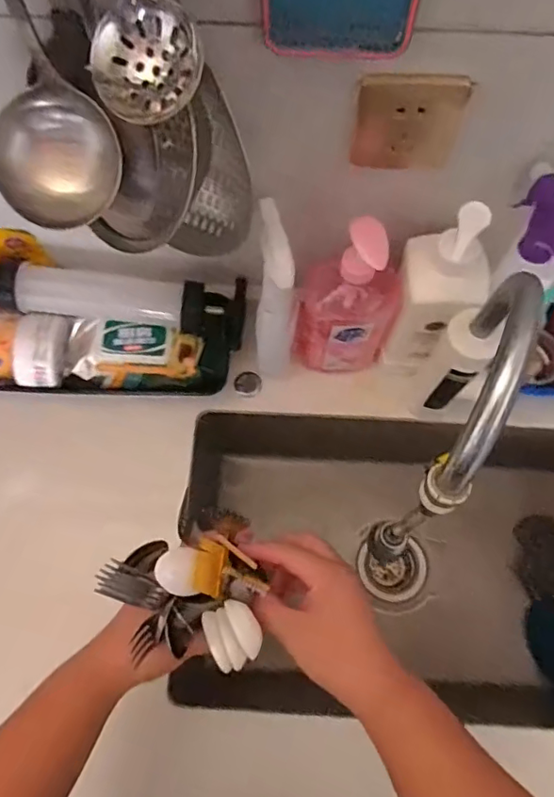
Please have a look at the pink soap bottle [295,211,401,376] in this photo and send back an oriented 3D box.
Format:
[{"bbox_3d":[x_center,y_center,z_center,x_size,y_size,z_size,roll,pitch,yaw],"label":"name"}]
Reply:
[{"bbox_3d":[0.076,-0.099,0.592,0.107,0.241,0.061,24,73,8],"label":"pink soap bottle"}]

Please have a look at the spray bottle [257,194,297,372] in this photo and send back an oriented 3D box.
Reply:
[{"bbox_3d":[-0.002,-0.103,0.596,0.042,0.218,0.053,1,48,0],"label":"spray bottle"}]

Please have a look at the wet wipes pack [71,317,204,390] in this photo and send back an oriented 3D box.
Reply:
[{"bbox_3d":[-0.180,-0.057,0.692,0.165,0.031,0.080,5,72,2],"label":"wet wipes pack"}]

